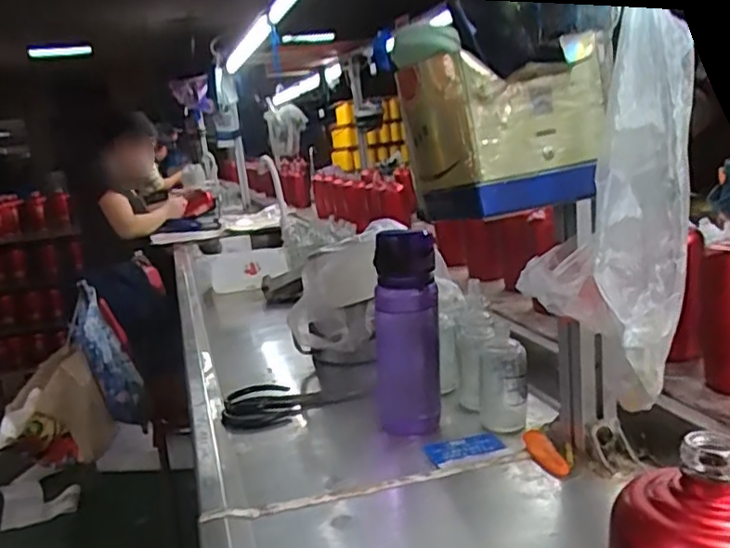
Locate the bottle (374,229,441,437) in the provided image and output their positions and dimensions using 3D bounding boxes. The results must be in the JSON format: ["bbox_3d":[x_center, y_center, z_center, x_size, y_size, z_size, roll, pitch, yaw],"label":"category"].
[{"bbox_3d":[0.047,0.068,0.738,0.075,0.225,0.073,-6,12,1],"label":"bottle"}]

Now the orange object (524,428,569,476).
[{"bbox_3d":[0.196,0.193,0.708,0.017,0.021,0.057,-16,51,-38],"label":"orange object"}]

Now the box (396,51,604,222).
[{"bbox_3d":[0.118,-0.125,0.588,0.140,0.130,0.116,-10,13,-18],"label":"box"}]

